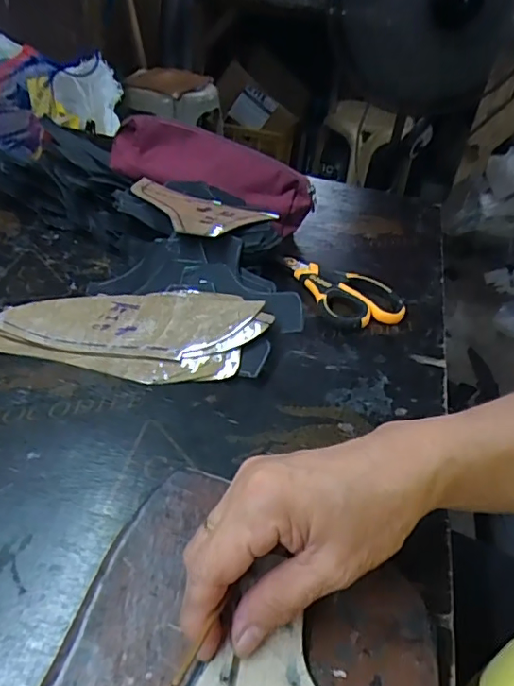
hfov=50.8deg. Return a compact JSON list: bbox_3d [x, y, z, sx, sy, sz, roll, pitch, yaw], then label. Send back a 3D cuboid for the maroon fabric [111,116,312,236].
[{"bbox_3d":[-0.054,-0.183,0.602,0.234,0.085,0.054,14,41,9],"label":"maroon fabric"}]

